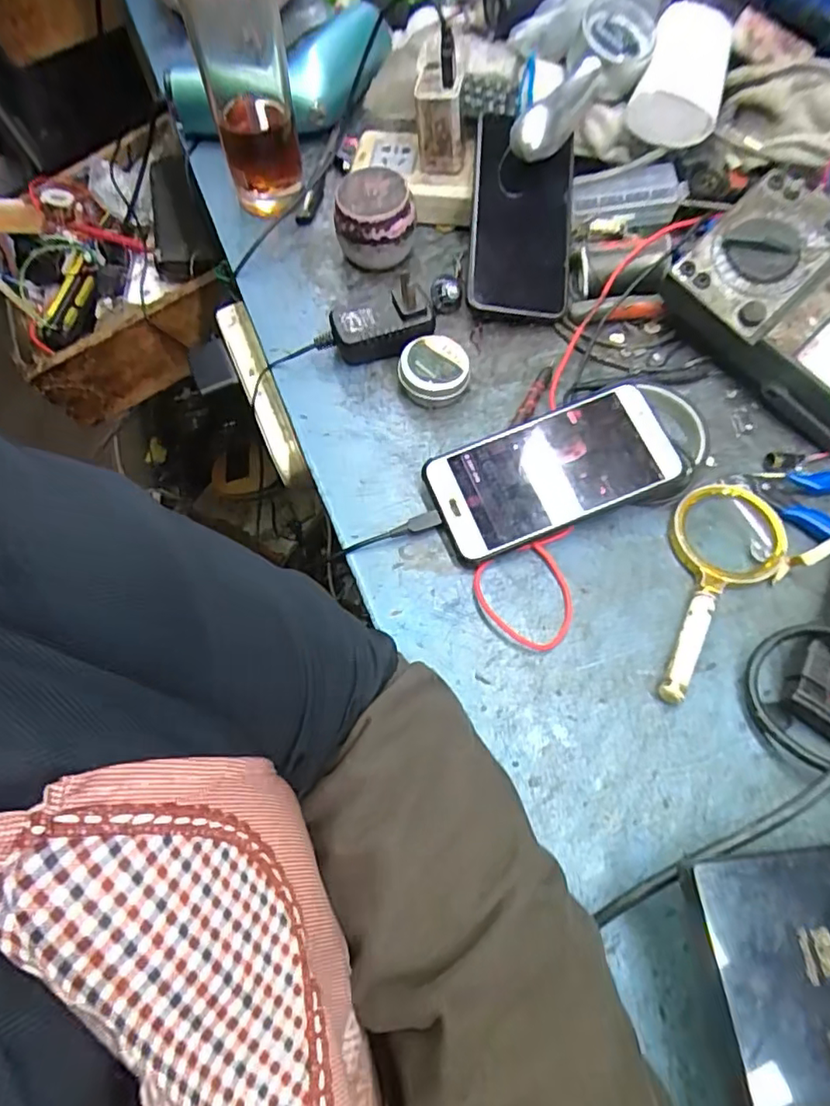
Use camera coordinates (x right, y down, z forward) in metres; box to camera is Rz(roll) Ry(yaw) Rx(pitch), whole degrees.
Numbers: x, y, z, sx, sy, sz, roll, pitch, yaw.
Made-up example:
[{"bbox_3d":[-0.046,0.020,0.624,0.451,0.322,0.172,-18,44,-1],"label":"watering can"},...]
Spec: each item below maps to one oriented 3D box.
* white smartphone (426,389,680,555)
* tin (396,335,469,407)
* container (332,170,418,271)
[{"bbox_3d":[0.090,-0.055,0.387,0.157,0.012,0.076,-21,71,-3],"label":"white smartphone"},{"bbox_3d":[0.013,-0.129,0.428,0.048,0.026,0.044,0,66,1],"label":"tin"},{"bbox_3d":[-0.031,-0.258,0.462,0.058,0.061,0.050,-4,66,-1],"label":"container"}]

